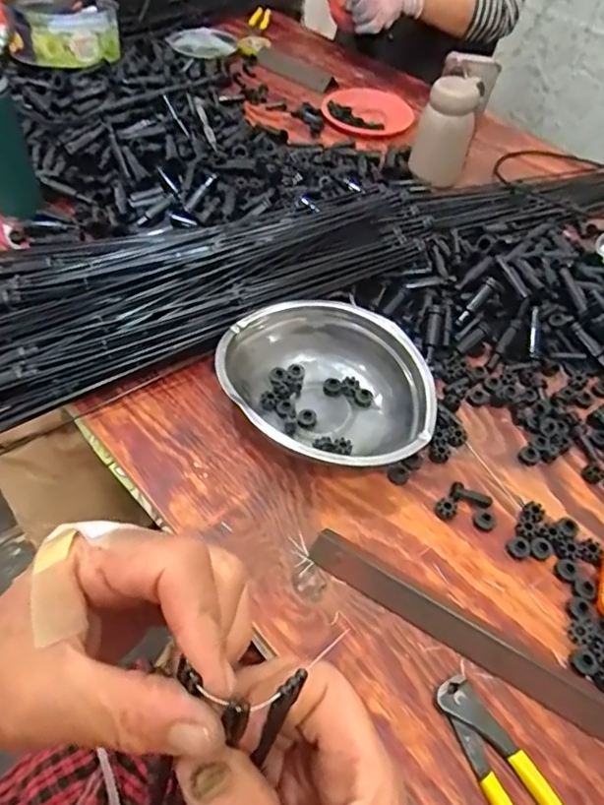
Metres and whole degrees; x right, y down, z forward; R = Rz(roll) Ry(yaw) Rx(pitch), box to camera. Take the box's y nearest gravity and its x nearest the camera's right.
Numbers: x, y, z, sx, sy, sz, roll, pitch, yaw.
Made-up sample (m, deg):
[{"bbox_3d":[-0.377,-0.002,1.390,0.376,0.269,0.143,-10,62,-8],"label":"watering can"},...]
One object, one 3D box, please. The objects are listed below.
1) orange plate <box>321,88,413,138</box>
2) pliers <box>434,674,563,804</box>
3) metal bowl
[{"bbox_3d":[0.117,-0.514,0.993,0.155,0.020,0.160,3,52,-3],"label":"orange plate"},{"bbox_3d":[0.148,0.268,0.376,0.039,0.013,0.161,-23,58,-21],"label":"pliers"},{"bbox_3d":[0.023,-0.014,0.549,0.182,0.063,0.211,-32,61,-26],"label":"metal bowl"}]

